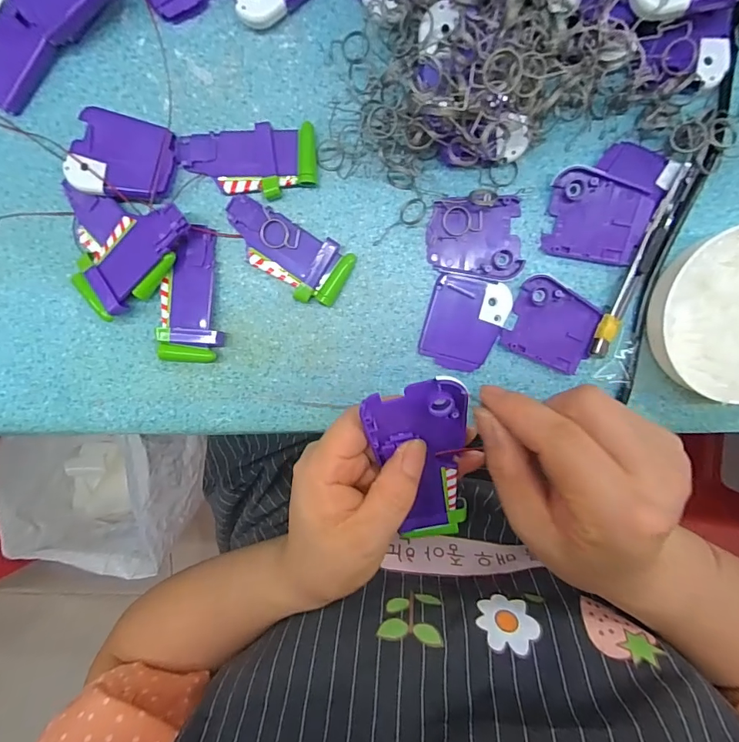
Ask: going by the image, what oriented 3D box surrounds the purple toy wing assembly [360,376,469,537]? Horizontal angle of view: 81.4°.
[{"bbox_3d":[0.030,0.054,0.237,0.049,0.014,0.116,-10,123,3],"label":"purple toy wing assembly"}]

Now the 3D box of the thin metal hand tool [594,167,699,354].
[{"bbox_3d":[0.174,-0.069,0.275,0.013,0.011,0.126,22,99,-2],"label":"thin metal hand tool"}]

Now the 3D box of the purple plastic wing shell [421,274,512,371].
[{"bbox_3d":[0.064,-0.032,0.292,0.052,0.006,0.061,13,99,-1],"label":"purple plastic wing shell"}]

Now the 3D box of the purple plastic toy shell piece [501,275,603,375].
[{"bbox_3d":[0.123,-0.030,0.287,0.057,0.004,0.051,23,99,-2],"label":"purple plastic toy shell piece"}]

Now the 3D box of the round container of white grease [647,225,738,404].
[{"bbox_3d":[0.232,-0.035,0.272,0.103,0.026,0.103,0,99,1],"label":"round container of white grease"}]

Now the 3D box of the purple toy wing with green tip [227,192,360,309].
[{"bbox_3d":[-0.057,-0.078,0.286,0.088,0.012,0.041,26,99,-3],"label":"purple toy wing with green tip"}]

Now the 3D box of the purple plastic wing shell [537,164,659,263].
[{"bbox_3d":[0.146,-0.097,0.275,0.061,0.011,0.051,14,99,-1],"label":"purple plastic wing shell"}]

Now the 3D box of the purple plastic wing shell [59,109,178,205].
[{"bbox_3d":[-0.156,-0.137,0.276,0.060,0.019,0.051,10,99,0],"label":"purple plastic wing shell"}]

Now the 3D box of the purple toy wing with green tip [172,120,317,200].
[{"bbox_3d":[-0.078,-0.134,0.280,0.088,0.010,0.042,-6,99,2],"label":"purple toy wing with green tip"}]

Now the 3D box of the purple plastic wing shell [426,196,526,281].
[{"bbox_3d":[0.070,-0.087,0.284,0.060,0.006,0.050,0,99,1],"label":"purple plastic wing shell"}]

